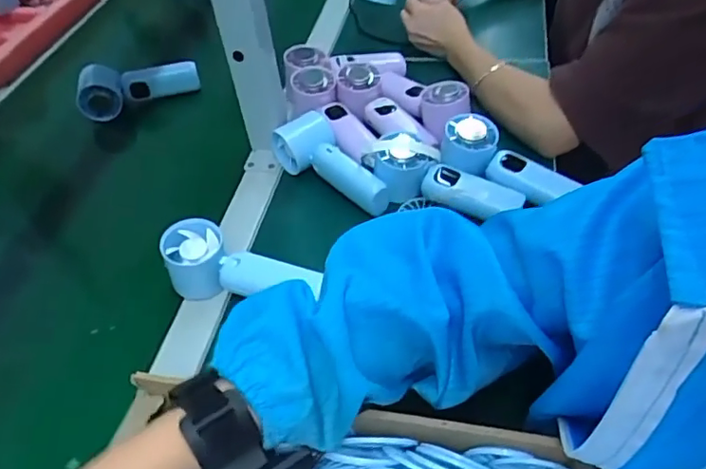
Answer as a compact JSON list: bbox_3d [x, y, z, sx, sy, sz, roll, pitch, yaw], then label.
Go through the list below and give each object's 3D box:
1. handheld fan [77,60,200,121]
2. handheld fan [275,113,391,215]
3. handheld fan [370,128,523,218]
[{"bbox_3d":[-0.283,-0.196,0.751,0.153,0.055,0.048,-11,49,-5],"label":"handheld fan"},{"bbox_3d":[-0.025,-0.071,0.604,0.058,0.045,0.145,-29,53,-19],"label":"handheld fan"},{"bbox_3d":[0.092,-0.055,0.558,0.141,0.059,0.048,24,55,23],"label":"handheld fan"}]

